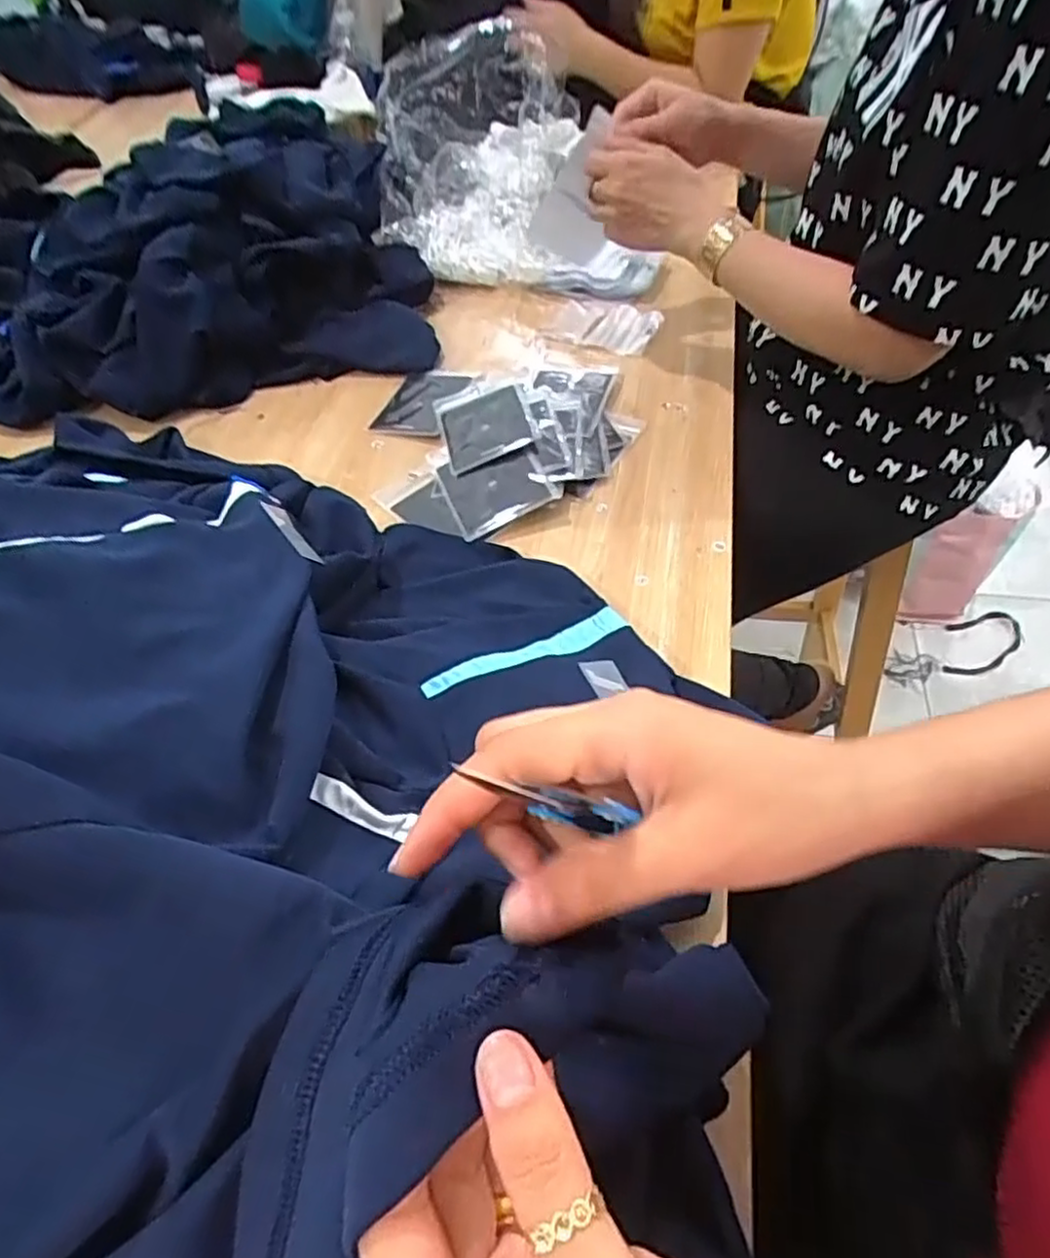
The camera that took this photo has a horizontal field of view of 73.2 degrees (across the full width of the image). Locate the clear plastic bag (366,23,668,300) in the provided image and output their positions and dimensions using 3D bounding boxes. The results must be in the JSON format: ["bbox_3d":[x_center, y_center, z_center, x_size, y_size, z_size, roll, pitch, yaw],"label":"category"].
[{"bbox_3d":[-0.005,-0.586,0.875,0.355,0.210,0.249,13,53,15],"label":"clear plastic bag"}]

